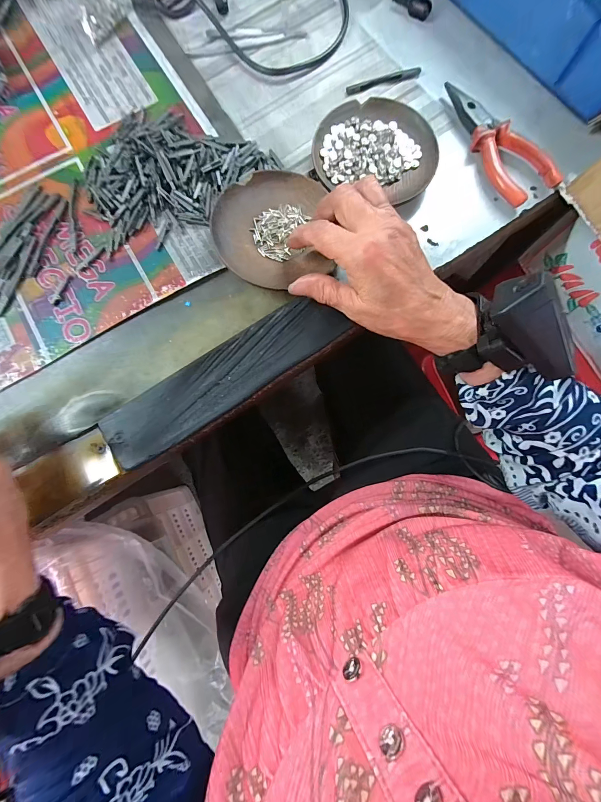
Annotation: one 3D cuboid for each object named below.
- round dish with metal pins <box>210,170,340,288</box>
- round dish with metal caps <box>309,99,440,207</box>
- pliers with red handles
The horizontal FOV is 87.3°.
[{"bbox_3d":[-0.024,-0.150,0.275,0.097,0.018,0.108,-14,79,-1],"label":"round dish with metal pins"},{"bbox_3d":[0.071,-0.240,0.298,0.111,0.012,0.099,10,79,3],"label":"round dish with metal caps"},{"bbox_3d":[0.189,-0.252,0.303,0.046,0.017,0.137,-26,79,-4],"label":"pliers with red handles"}]

